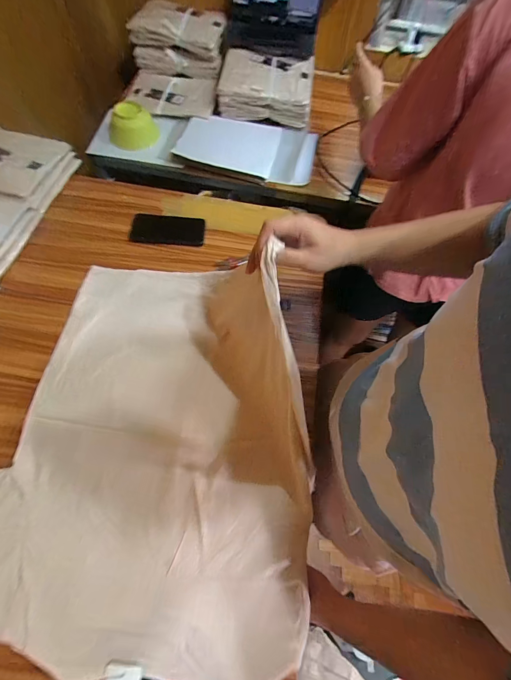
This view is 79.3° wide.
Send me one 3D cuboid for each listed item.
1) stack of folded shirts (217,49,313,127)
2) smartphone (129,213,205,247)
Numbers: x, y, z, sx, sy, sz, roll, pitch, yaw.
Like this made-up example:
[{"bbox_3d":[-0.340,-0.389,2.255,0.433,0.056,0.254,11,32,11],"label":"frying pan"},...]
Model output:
[{"bbox_3d":[0.031,-0.747,0.917,0.265,0.113,0.183,3,65,-2],"label":"stack of folded shirts"},{"bbox_3d":[-0.205,-0.260,0.719,0.168,0.015,0.076,5,65,-2],"label":"smartphone"}]

